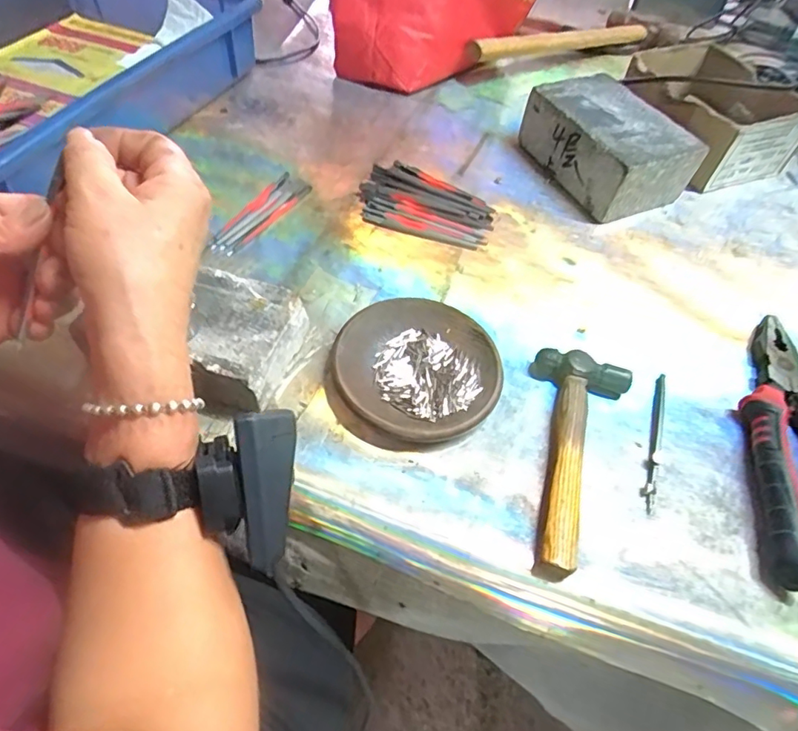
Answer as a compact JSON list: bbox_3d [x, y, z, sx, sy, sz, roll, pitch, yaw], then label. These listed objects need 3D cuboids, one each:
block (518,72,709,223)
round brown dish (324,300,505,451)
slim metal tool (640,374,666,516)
[{"bbox_3d":[0.204,-0.218,0.525,0.106,0.064,0.153,-23,58,-19],"label":"block"},{"bbox_3d":[0.013,0.003,0.365,0.110,0.020,0.113,2,53,-3],"label":"round brown dish"},{"bbox_3d":[0.172,0.047,0.352,0.008,0.007,0.109,20,55,11],"label":"slim metal tool"}]

